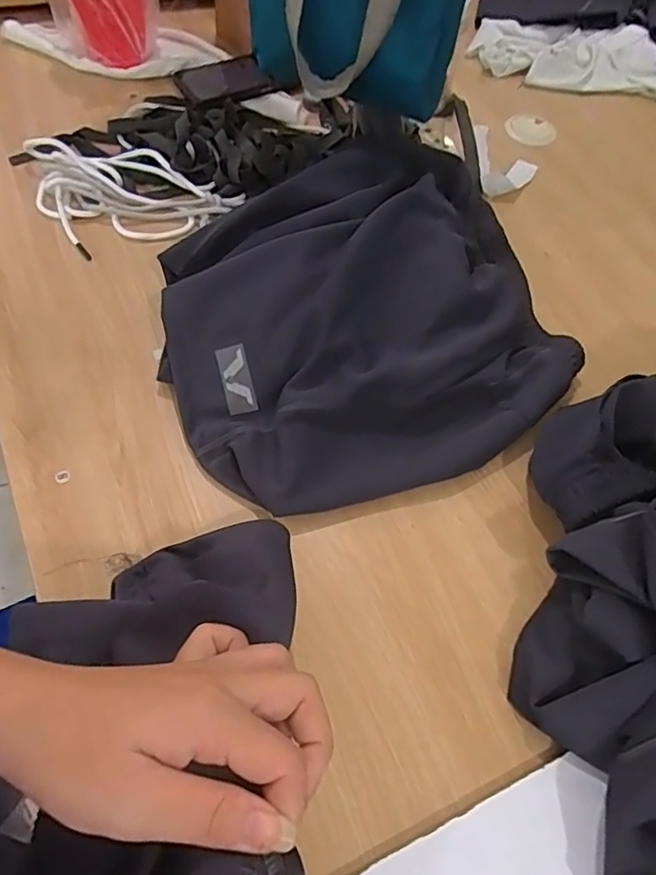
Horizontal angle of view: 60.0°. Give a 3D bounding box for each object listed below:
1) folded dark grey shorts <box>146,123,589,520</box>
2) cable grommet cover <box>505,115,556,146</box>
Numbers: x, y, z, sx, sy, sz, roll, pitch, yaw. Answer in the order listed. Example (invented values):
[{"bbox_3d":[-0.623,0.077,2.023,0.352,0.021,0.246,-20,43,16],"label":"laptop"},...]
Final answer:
[{"bbox_3d":[0.043,-0.109,0.505,0.380,0.104,0.301,-28,66,-18],"label":"folded dark grey shorts"},{"bbox_3d":[0.267,-0.406,0.748,0.064,0.006,0.062,24,62,10],"label":"cable grommet cover"}]

